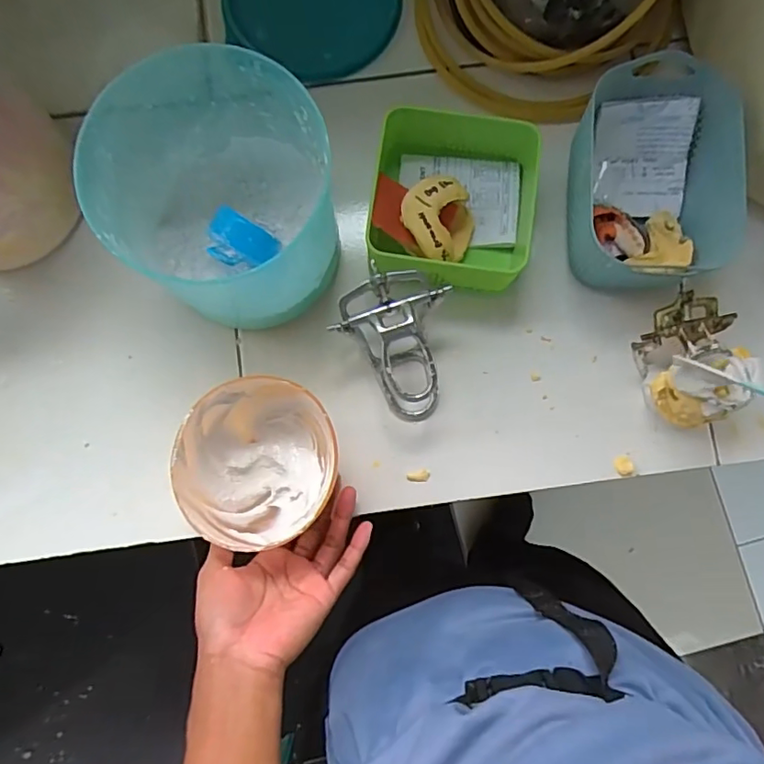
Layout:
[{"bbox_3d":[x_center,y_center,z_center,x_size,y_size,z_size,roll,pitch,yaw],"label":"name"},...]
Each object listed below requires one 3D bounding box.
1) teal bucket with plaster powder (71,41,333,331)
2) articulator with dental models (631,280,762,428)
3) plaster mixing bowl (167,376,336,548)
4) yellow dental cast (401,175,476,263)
[{"bbox_3d":[-0.114,-0.136,0.431,0.152,0.146,0.147,0,84,0],"label":"teal bucket with plaster powder"},{"bbox_3d":[0.251,-0.018,0.450,0.068,0.075,0.107,-18,84,-2],"label":"articulator with dental models"},{"bbox_3d":[-0.092,0.060,0.432,0.109,0.069,0.118,0,84,0],"label":"plaster mixing bowl"},{"bbox_3d":[0.048,-0.134,0.470,0.061,0.048,0.067,0,84,0],"label":"yellow dental cast"}]

